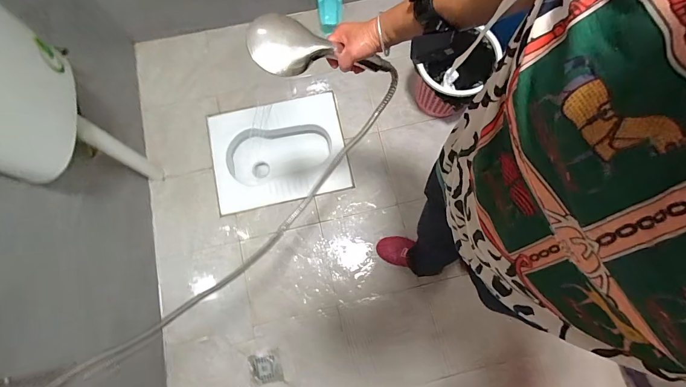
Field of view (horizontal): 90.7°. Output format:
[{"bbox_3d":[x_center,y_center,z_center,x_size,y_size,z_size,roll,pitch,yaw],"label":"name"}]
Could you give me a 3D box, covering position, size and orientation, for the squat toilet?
[{"bbox_3d":[-0.260,-0.153,1.472,0.522,0.235,0.422,-12,76,-2],"label":"squat toilet"}]

